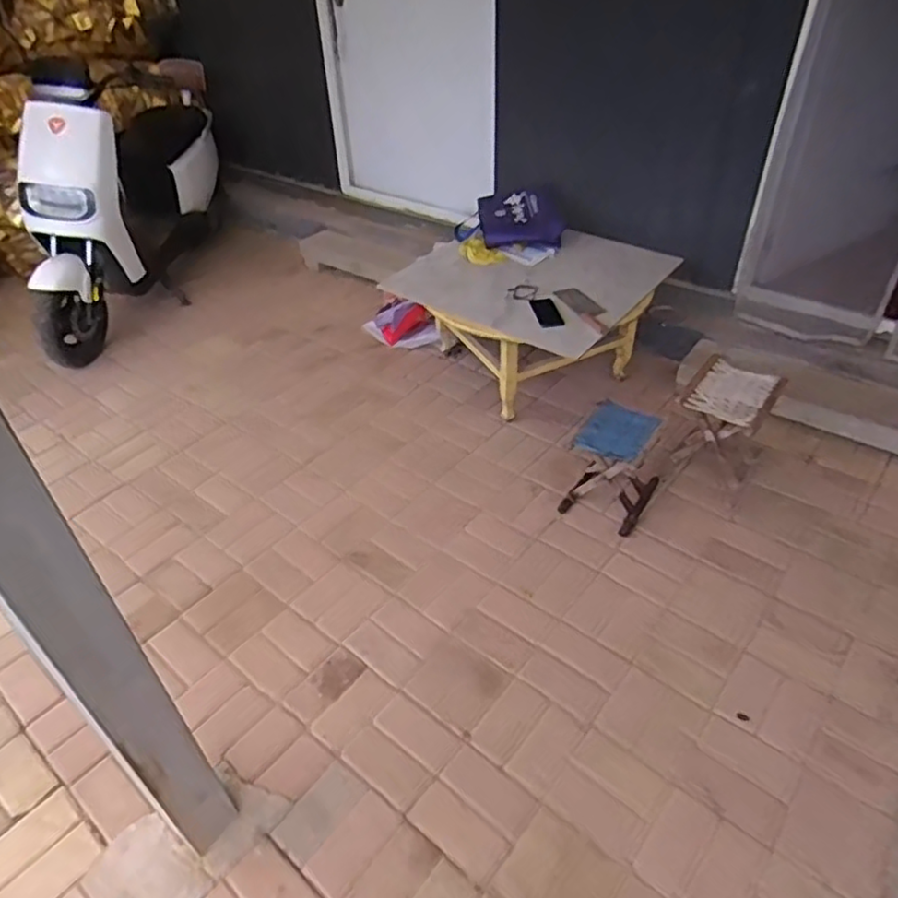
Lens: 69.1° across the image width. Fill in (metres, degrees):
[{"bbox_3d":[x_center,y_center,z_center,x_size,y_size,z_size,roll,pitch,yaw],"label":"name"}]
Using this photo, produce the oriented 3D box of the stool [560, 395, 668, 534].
[{"bbox_3d":[0.480,0.048,1.887,0.218,0.264,0.252,20,45,25],"label":"stool"}]

